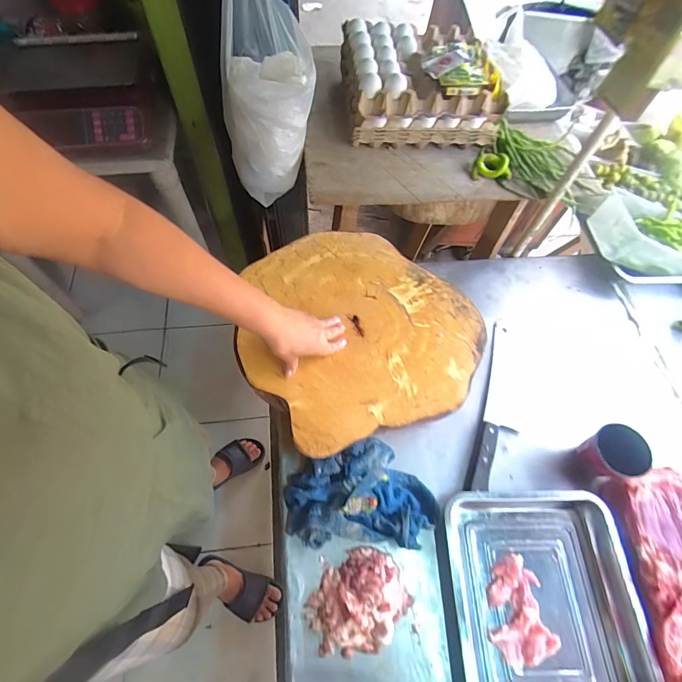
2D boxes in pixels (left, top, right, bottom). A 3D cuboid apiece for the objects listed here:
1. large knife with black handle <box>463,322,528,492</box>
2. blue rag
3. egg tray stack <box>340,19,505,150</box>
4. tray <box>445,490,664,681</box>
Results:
[{"bbox_3d":[0.303,0.119,0.689,0.086,0.028,0.332,19,63,7],"label":"large knife with black handle"},{"bbox_3d":[0.032,0.237,0.583,0.231,0.057,0.148,1,63,-2],"label":"blue rag"},{"bbox_3d":[0.160,-0.545,0.786,0.288,0.135,0.271,-4,63,-5],"label":"egg tray stack"},{"bbox_3d":[0.290,0.384,0.540,0.267,0.049,0.307,0,63,-2],"label":"tray"}]

